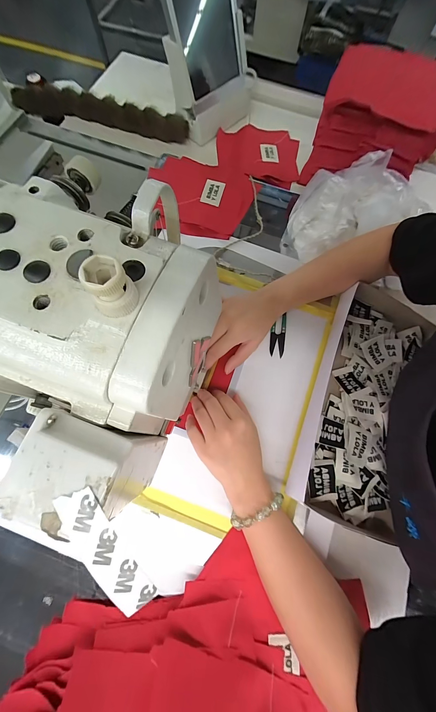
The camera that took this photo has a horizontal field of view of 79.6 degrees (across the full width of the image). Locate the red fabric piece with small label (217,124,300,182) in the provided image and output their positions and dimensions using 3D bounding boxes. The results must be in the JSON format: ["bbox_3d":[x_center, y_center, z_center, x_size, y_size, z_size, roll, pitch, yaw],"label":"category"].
[{"bbox_3d":[0.085,-0.421,0.537,0.172,0.037,0.159,-2,72,-3],"label":"red fabric piece with small label"}]

